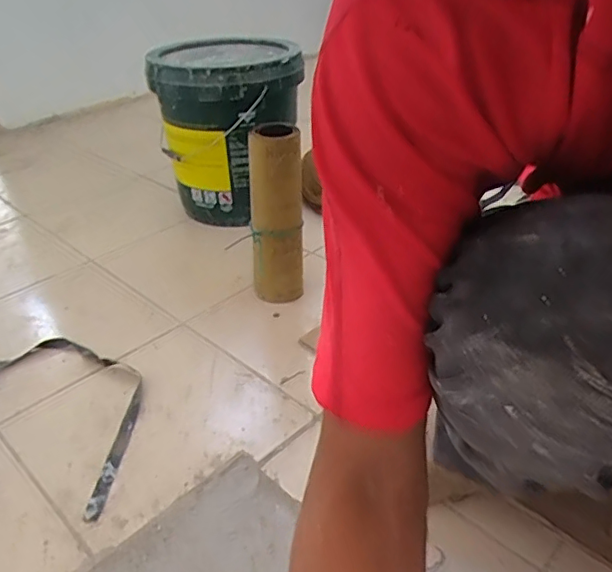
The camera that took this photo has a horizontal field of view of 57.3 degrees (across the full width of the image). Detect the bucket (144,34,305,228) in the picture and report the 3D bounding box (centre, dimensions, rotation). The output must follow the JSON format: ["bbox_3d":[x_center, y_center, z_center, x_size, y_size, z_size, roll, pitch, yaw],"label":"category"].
[{"bbox_3d":[-0.156,-0.297,1.152,0.281,0.334,0.275,-2,37,-3],"label":"bucket"}]

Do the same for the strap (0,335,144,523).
[{"bbox_3d":[-0.350,0.155,0.777,0.397,0.017,0.188,19,37,31],"label":"strap"}]

